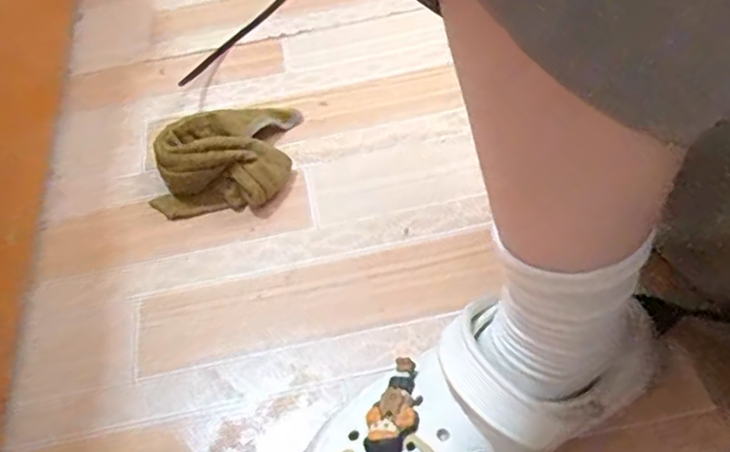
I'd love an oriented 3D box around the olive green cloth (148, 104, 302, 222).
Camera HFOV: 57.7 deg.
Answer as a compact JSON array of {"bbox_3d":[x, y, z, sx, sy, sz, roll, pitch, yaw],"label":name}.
[{"bbox_3d":[-0.119,-0.070,0.566,0.108,0.046,0.116,-3,52,4],"label":"olive green cloth"}]

